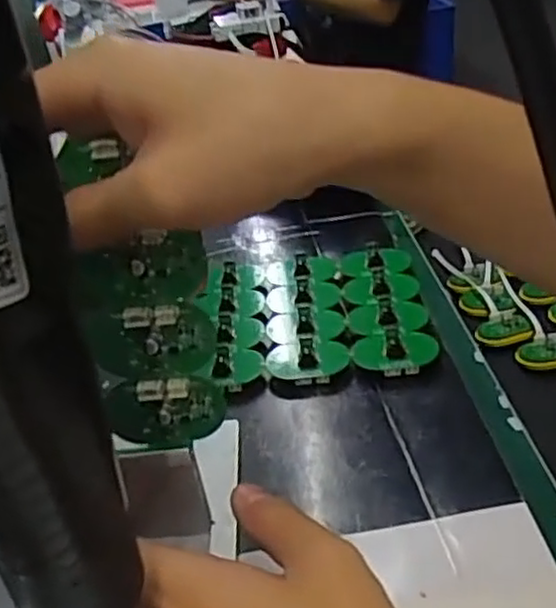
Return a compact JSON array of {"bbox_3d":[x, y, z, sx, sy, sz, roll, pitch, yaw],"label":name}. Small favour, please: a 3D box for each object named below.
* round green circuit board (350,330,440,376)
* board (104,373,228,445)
[{"bbox_3d":[0.073,0.029,0.437,0.053,0.011,0.032,-8,34,4],"label":"round green circuit board"},{"bbox_3d":[-0.049,0.047,0.304,0.050,0.034,0.008,-4,25,-3],"label":"board"}]

